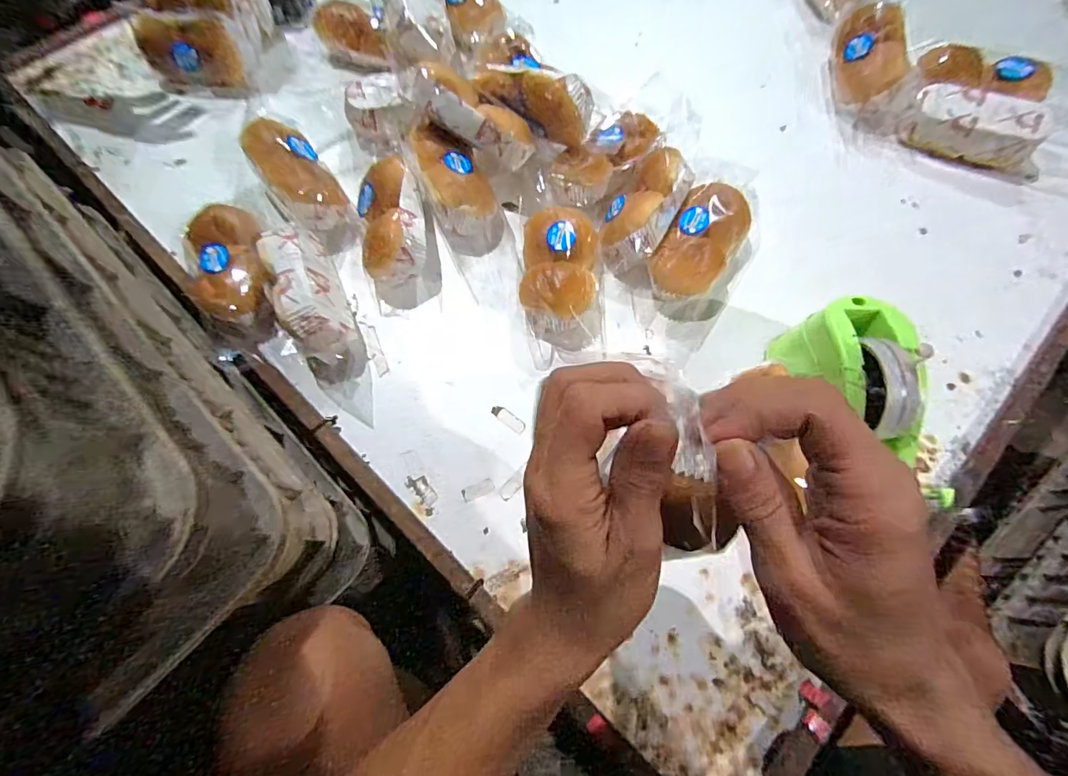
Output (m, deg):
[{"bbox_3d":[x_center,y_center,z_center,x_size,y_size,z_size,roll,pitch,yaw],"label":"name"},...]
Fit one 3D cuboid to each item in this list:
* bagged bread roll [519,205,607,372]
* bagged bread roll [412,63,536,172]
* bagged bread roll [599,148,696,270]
[{"bbox_3d":[0.031,-0.109,0.501,0.083,0.050,0.161,-1,69,1],"label":"bagged bread roll"},{"bbox_3d":[-0.062,-0.288,0.521,0.137,0.040,0.054,29,71,-14],"label":"bagged bread roll"},{"bbox_3d":[0.117,-0.186,0.518,0.060,0.059,0.128,32,74,13],"label":"bagged bread roll"}]

